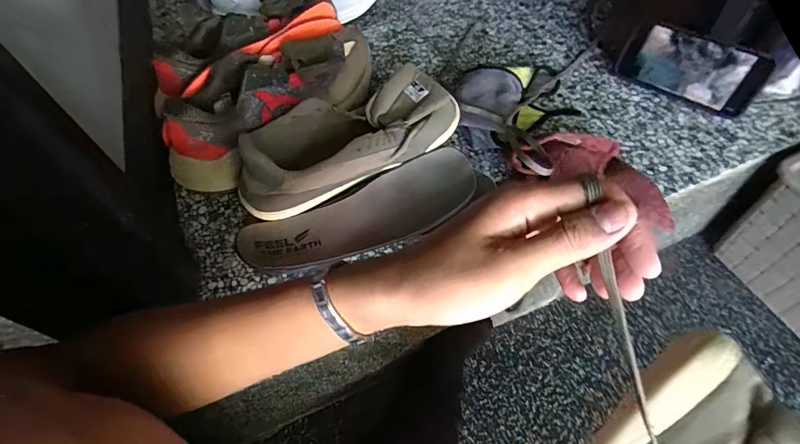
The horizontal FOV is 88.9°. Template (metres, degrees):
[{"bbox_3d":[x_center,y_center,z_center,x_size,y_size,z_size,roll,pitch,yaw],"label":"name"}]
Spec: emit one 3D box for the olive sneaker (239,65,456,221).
[{"bbox_3d":[-0.058,-0.093,0.485,0.266,0.086,0.096,-26,57,-13],"label":"olive sneaker"}]

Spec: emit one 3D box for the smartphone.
[{"bbox_3d":[0.376,-0.201,0.532,0.160,0.079,0.018,35,45,24],"label":"smartphone"}]

